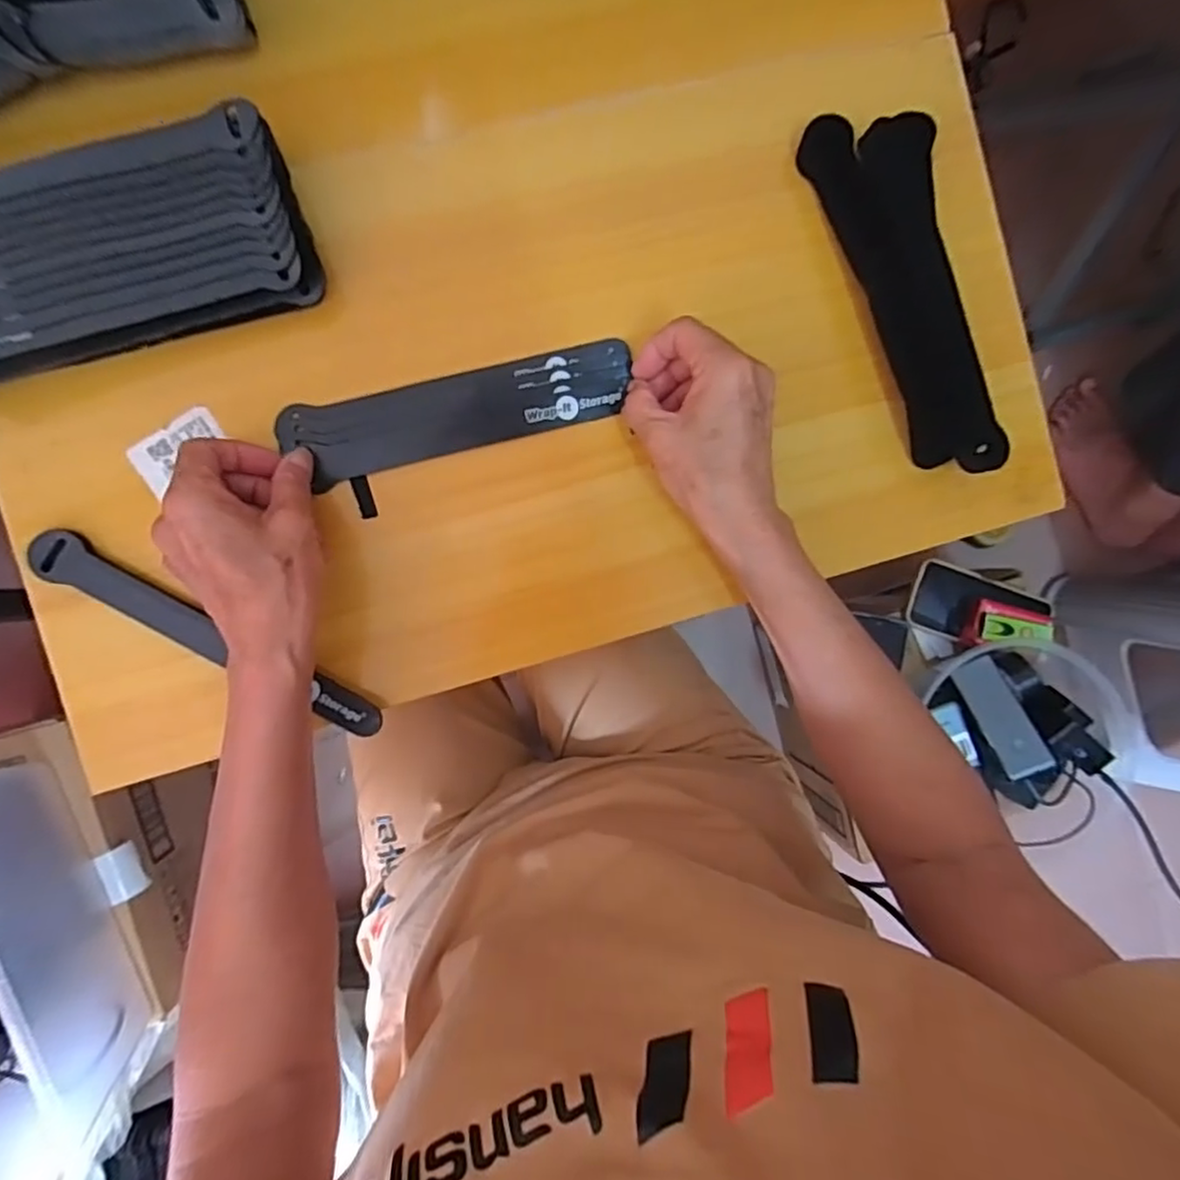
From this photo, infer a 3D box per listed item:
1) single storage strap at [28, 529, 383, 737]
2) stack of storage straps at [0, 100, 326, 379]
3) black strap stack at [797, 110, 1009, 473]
[{"bbox_3d":[-0.203,0.026,0.355,0.196,0.014,0.024,30,89,-6],"label":"single storage strap"},{"bbox_3d":[-0.246,-0.164,0.330,0.202,0.047,0.086,-18,94,-4],"label":"stack of storage straps"},{"bbox_3d":[0.190,-0.173,0.382,0.063,0.032,0.211,-20,94,-4],"label":"black strap stack"}]

